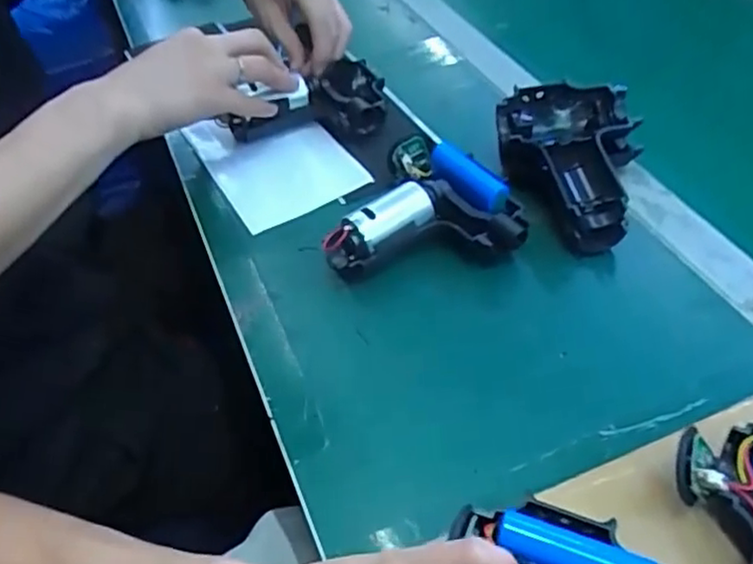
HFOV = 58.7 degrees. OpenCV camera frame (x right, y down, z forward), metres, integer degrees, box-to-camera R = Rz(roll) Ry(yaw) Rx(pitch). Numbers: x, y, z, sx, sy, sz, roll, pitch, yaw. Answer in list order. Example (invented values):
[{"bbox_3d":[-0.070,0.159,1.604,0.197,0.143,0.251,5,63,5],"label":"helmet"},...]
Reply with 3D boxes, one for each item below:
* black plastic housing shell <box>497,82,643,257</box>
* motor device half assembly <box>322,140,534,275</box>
[{"bbox_3d":[0.143,-0.087,0.508,0.106,0.050,0.151,6,47,10],"label":"black plastic housing shell"},{"bbox_3d":[0.031,-0.056,0.494,0.141,0.043,0.105,-7,46,-2],"label":"motor device half assembly"}]

